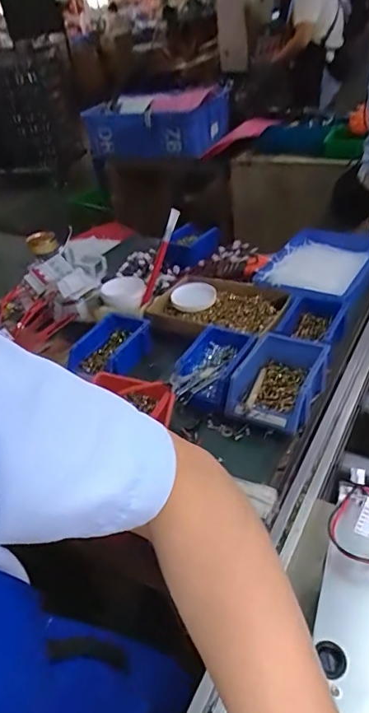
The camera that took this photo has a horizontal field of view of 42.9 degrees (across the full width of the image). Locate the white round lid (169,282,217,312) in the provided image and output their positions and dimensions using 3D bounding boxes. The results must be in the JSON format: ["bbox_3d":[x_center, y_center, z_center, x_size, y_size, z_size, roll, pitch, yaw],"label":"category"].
[{"bbox_3d":[0.022,-0.133,1.038,0.096,0.016,0.096,-5,38,4],"label":"white round lid"}]

